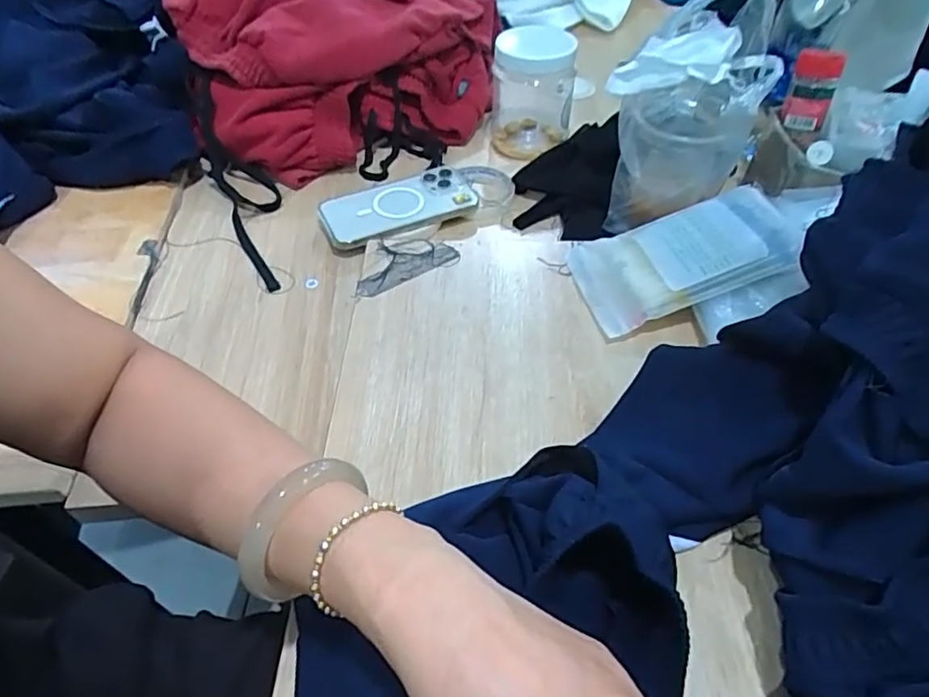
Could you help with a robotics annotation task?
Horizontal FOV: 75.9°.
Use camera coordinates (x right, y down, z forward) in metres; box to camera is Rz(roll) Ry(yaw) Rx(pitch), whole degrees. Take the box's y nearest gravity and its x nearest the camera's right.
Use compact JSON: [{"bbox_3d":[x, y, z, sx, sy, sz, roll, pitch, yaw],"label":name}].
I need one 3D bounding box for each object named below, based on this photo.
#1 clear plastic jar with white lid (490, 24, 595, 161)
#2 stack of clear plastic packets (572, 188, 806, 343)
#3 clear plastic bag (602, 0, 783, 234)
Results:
[{"bbox_3d":[0.081,-0.316,0.726,0.098,0.121,0.120,-3,49,-2],"label":"clear plastic jar with white lid"},{"bbox_3d":[0.184,-0.080,0.508,0.176,0.030,0.112,-23,47,6],"label":"stack of clear plastic packets"},{"bbox_3d":[0.195,-0.205,0.534,0.123,0.198,0.088,24,54,20],"label":"clear plastic bag"}]

